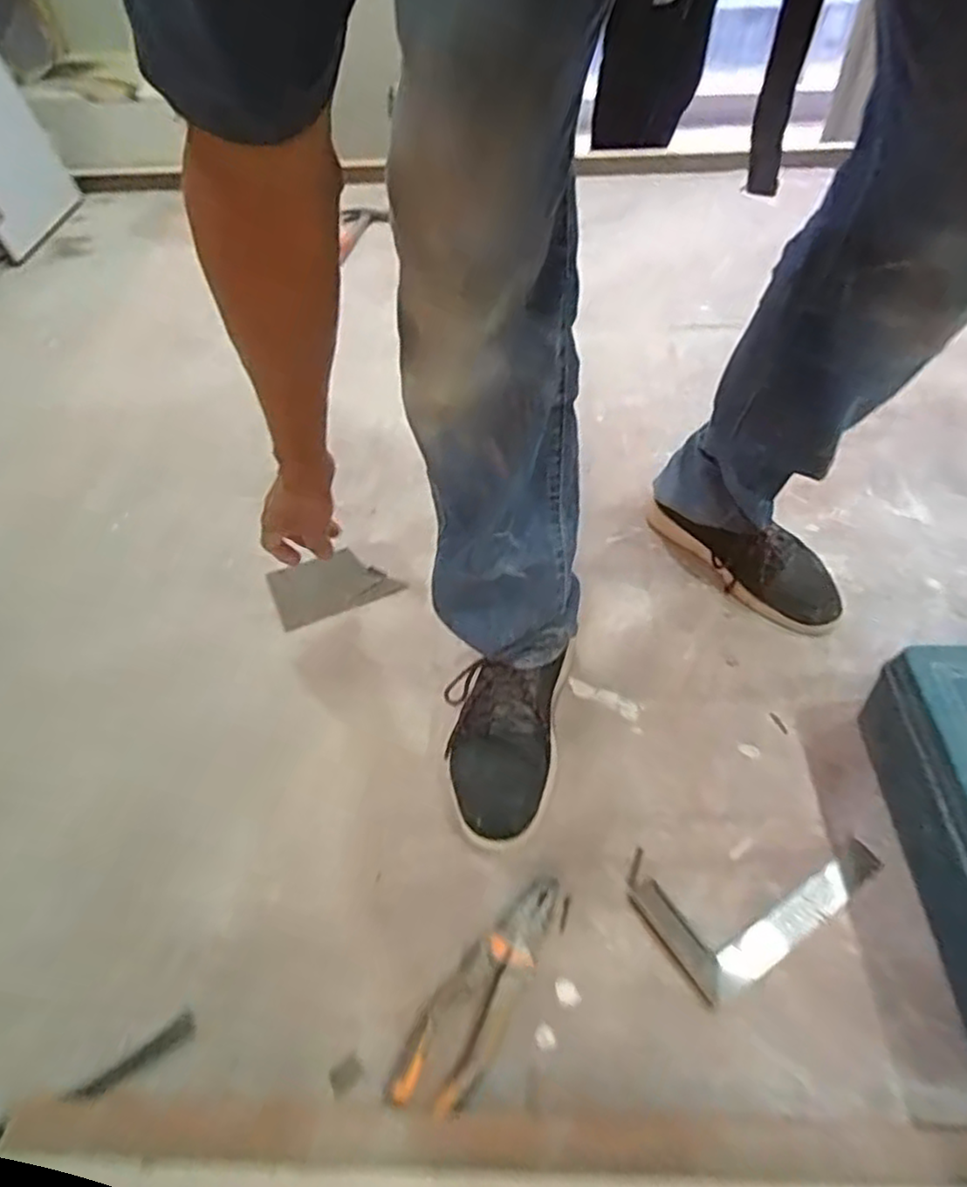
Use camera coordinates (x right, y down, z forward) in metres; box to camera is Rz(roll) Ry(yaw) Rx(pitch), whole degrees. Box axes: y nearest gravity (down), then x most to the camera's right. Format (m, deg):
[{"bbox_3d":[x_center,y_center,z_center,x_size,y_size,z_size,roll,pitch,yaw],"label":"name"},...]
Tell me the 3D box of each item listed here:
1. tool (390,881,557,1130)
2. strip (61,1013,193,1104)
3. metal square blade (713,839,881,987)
[{"bbox_3d":[-0.002,0.309,0.553,0.064,0.028,0.188,21,53,19],"label":"tool"},{"bbox_3d":[-0.264,0.351,0.524,0.087,0.011,0.019,-28,54,-21],"label":"strip"},{"bbox_3d":[0.270,0.267,0.588,0.178,0.005,0.031,-27,54,-20],"label":"metal square blade"}]

